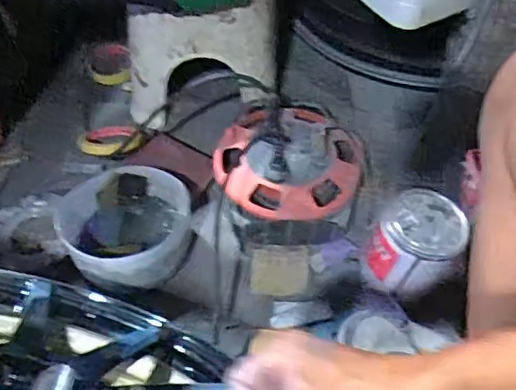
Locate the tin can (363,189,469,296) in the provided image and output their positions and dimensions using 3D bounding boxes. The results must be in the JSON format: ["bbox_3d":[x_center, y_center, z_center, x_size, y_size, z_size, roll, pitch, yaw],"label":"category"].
[{"bbox_3d":[0.199,0.069,0.746,0.104,0.113,0.112,34,59,22],"label":"tin can"}]

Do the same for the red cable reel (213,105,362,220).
[{"bbox_3d":[0.043,-0.055,0.807,0.194,0.092,0.205,1,53,-1],"label":"red cable reel"}]

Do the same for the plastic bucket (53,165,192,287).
[{"bbox_3d":[-0.170,0.047,0.752,0.160,0.094,0.149,1,53,-1],"label":"plastic bucket"}]

